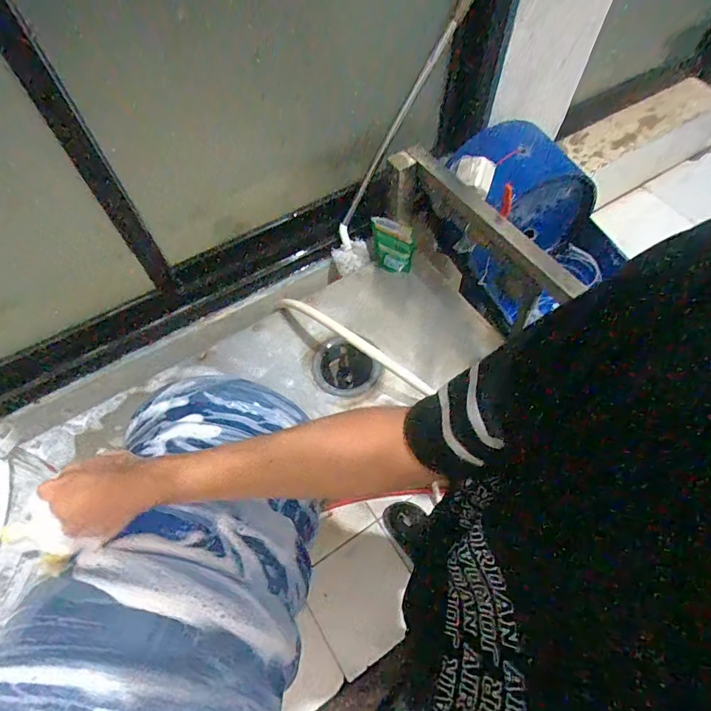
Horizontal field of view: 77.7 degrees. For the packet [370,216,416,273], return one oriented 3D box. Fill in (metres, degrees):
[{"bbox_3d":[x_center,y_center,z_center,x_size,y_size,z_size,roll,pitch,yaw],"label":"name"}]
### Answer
[{"bbox_3d":[0.073,-0.220,0.893,0.093,0.135,0.030,24,64,14],"label":"packet"}]

